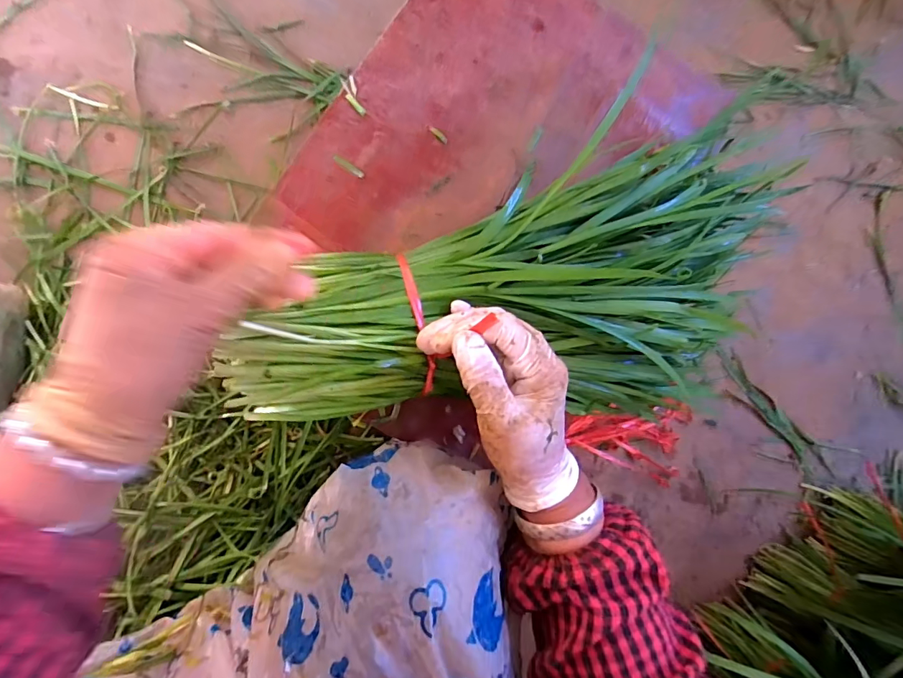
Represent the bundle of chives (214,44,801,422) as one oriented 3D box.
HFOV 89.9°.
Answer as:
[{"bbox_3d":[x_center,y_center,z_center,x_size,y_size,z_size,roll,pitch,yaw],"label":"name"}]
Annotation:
[{"bbox_3d":[0.068,-0.026,0.351,0.453,0.080,0.217,-15,92,-14],"label":"bundle of chives"}]

